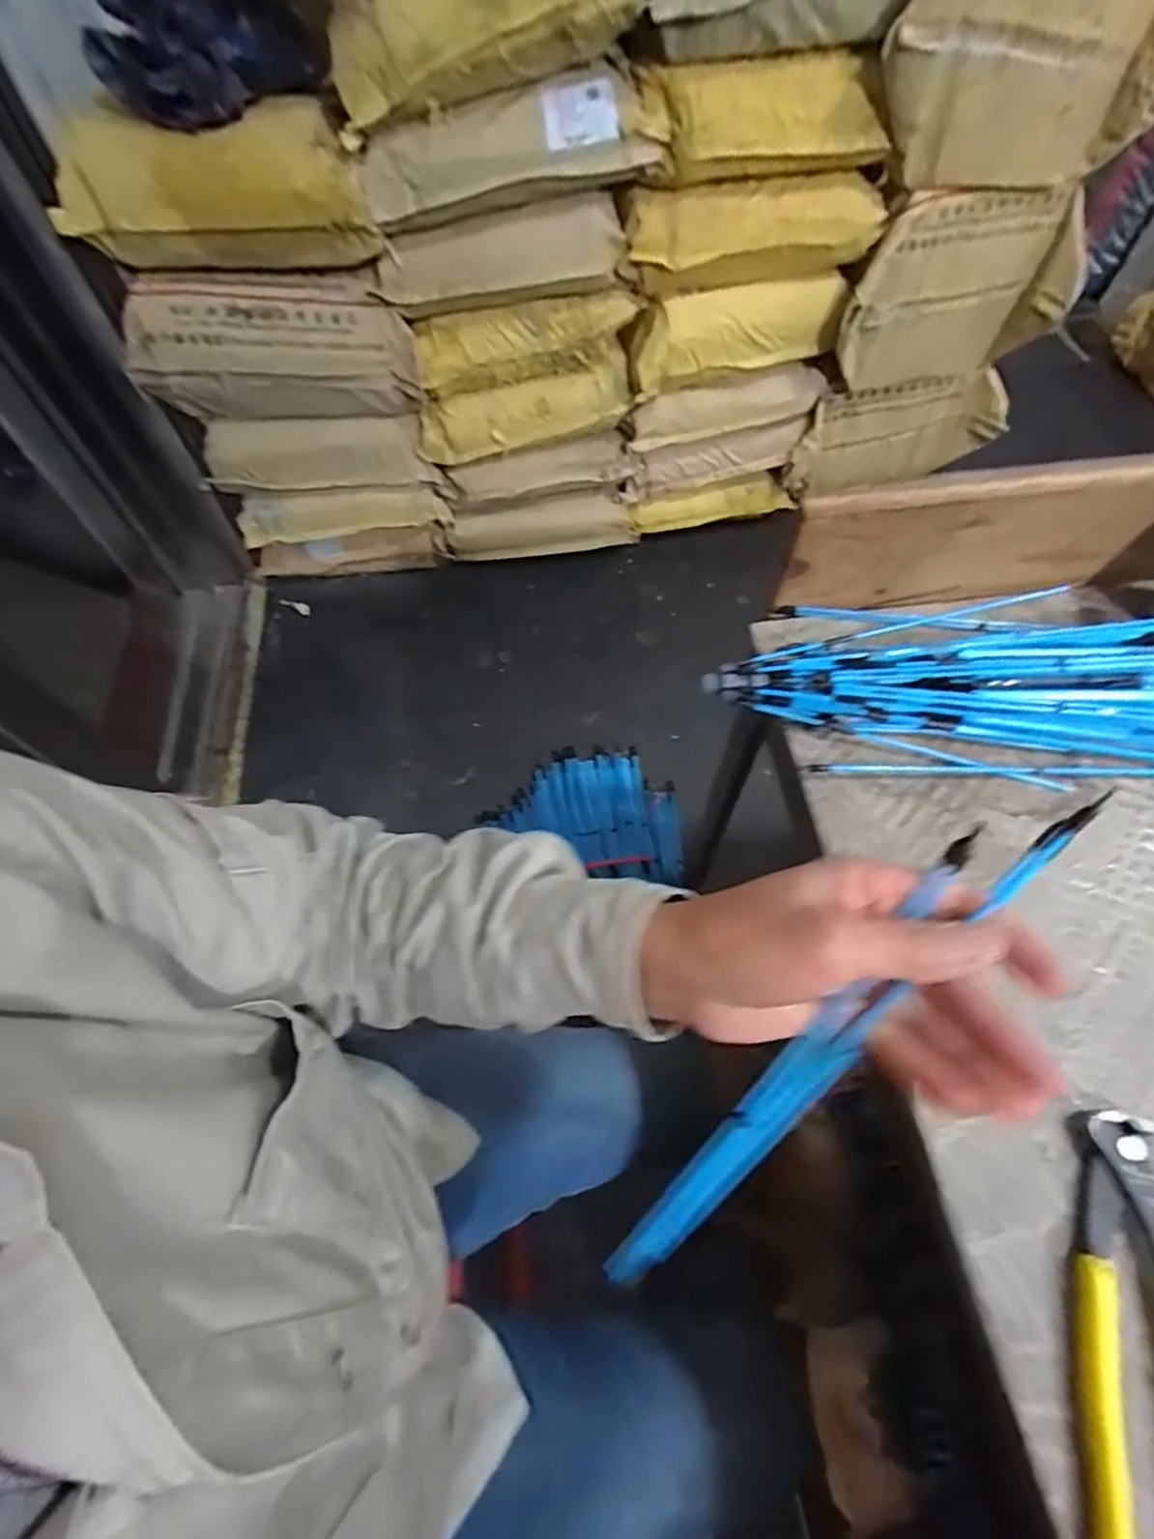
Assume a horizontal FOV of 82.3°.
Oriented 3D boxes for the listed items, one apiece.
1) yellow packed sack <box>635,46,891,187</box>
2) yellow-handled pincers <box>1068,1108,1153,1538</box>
[{"bbox_3d":[0.281,-1.009,1.022,0.387,0.129,0.128,-14,61,-7],"label":"yellow packed sack"},{"bbox_3d":[0.239,0.239,0.280,0.048,0.018,0.166,11,61,7],"label":"yellow-handled pincers"}]

